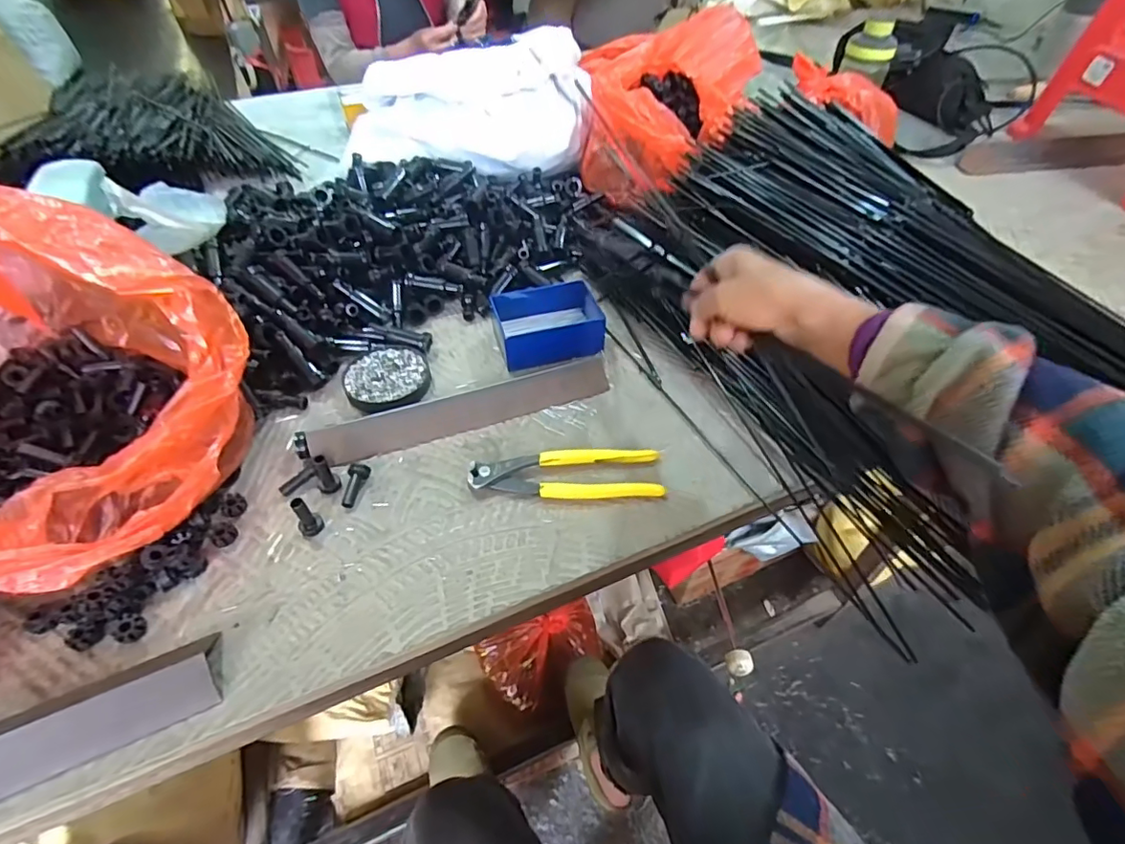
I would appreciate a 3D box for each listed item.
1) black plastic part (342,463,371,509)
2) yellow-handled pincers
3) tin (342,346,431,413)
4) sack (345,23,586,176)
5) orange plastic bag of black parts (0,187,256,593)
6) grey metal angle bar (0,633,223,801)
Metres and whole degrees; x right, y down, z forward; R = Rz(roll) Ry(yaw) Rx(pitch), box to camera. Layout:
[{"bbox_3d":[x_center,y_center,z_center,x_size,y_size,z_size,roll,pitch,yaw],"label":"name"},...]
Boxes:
[{"bbox_3d":[-0.175,0.054,0.455,0.013,0.015,0.039,8,64,7],"label":"black plastic part"},{"bbox_3d":[0.003,0.045,0.461,0.160,0.013,0.044,-2,49,-1],"label":"yellow-handled pincers"},{"bbox_3d":[-0.176,-0.044,0.545,0.081,0.014,0.078,0,49,0],"label":"tin"},{"bbox_3d":[-0.130,-0.455,0.775,0.330,0.124,0.202,1,49,2],"label":"sack"},{"bbox_3d":[-0.395,-0.043,0.395,0.317,0.169,0.240,20,52,18],"label":"orange plastic bag of black parts"},{"bbox_3d":[-0.341,0.197,0.319,0.246,0.037,0.049,-20,51,-16],"label":"grey metal angle bar"}]

